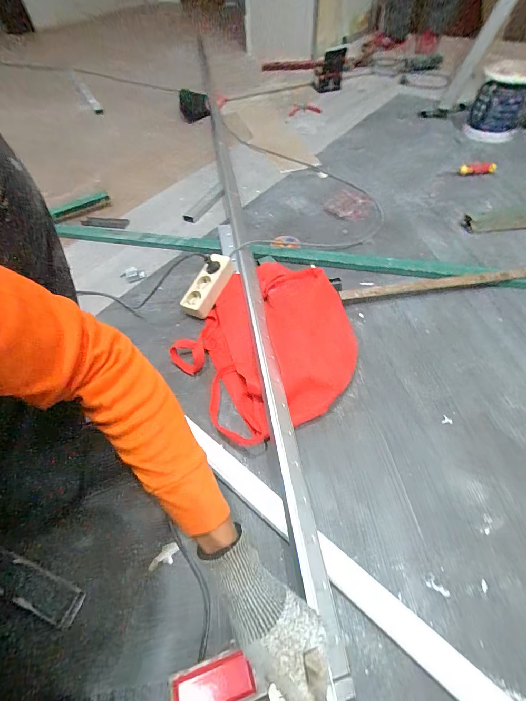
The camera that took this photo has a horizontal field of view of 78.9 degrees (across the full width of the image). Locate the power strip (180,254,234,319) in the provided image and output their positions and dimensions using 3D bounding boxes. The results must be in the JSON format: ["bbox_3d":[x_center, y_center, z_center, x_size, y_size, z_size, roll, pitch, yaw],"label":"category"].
[{"bbox_3d":[-0.127,-0.153,0.747,0.064,0.042,0.157,25,80,20],"label":"power strip"}]

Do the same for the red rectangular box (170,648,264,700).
[{"bbox_3d":[-0.048,0.316,0.299,0.074,0.016,0.039,-16,55,-8],"label":"red rectangular box"}]

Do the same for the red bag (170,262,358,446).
[{"bbox_3d":[-0.003,-0.030,0.646,0.327,0.095,0.377,-29,58,-16],"label":"red bag"}]

